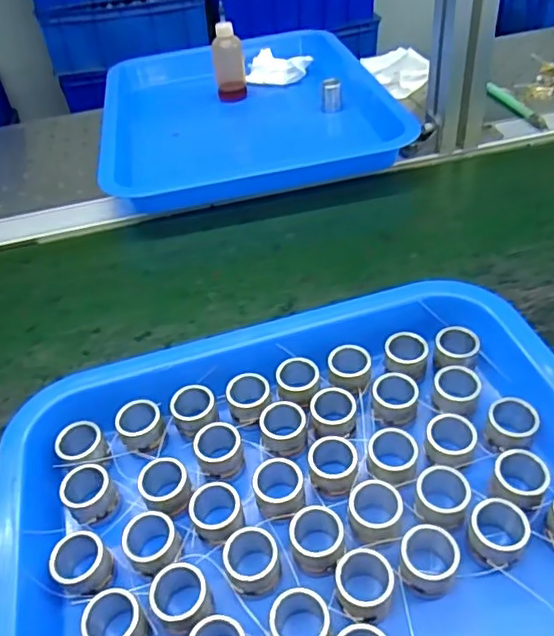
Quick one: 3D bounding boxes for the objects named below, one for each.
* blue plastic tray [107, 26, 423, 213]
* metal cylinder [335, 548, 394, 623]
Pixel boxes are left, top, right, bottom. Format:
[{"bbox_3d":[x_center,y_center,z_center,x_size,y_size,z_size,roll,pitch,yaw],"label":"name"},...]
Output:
[{"bbox_3d":[-0.045,-0.250,0.669,0.290,0.048,0.381,-11,43,-4],"label":"blue plastic tray"},{"bbox_3d":[0.039,0.117,0.254,0.025,0.019,0.025,-4,43,4],"label":"metal cylinder"}]

